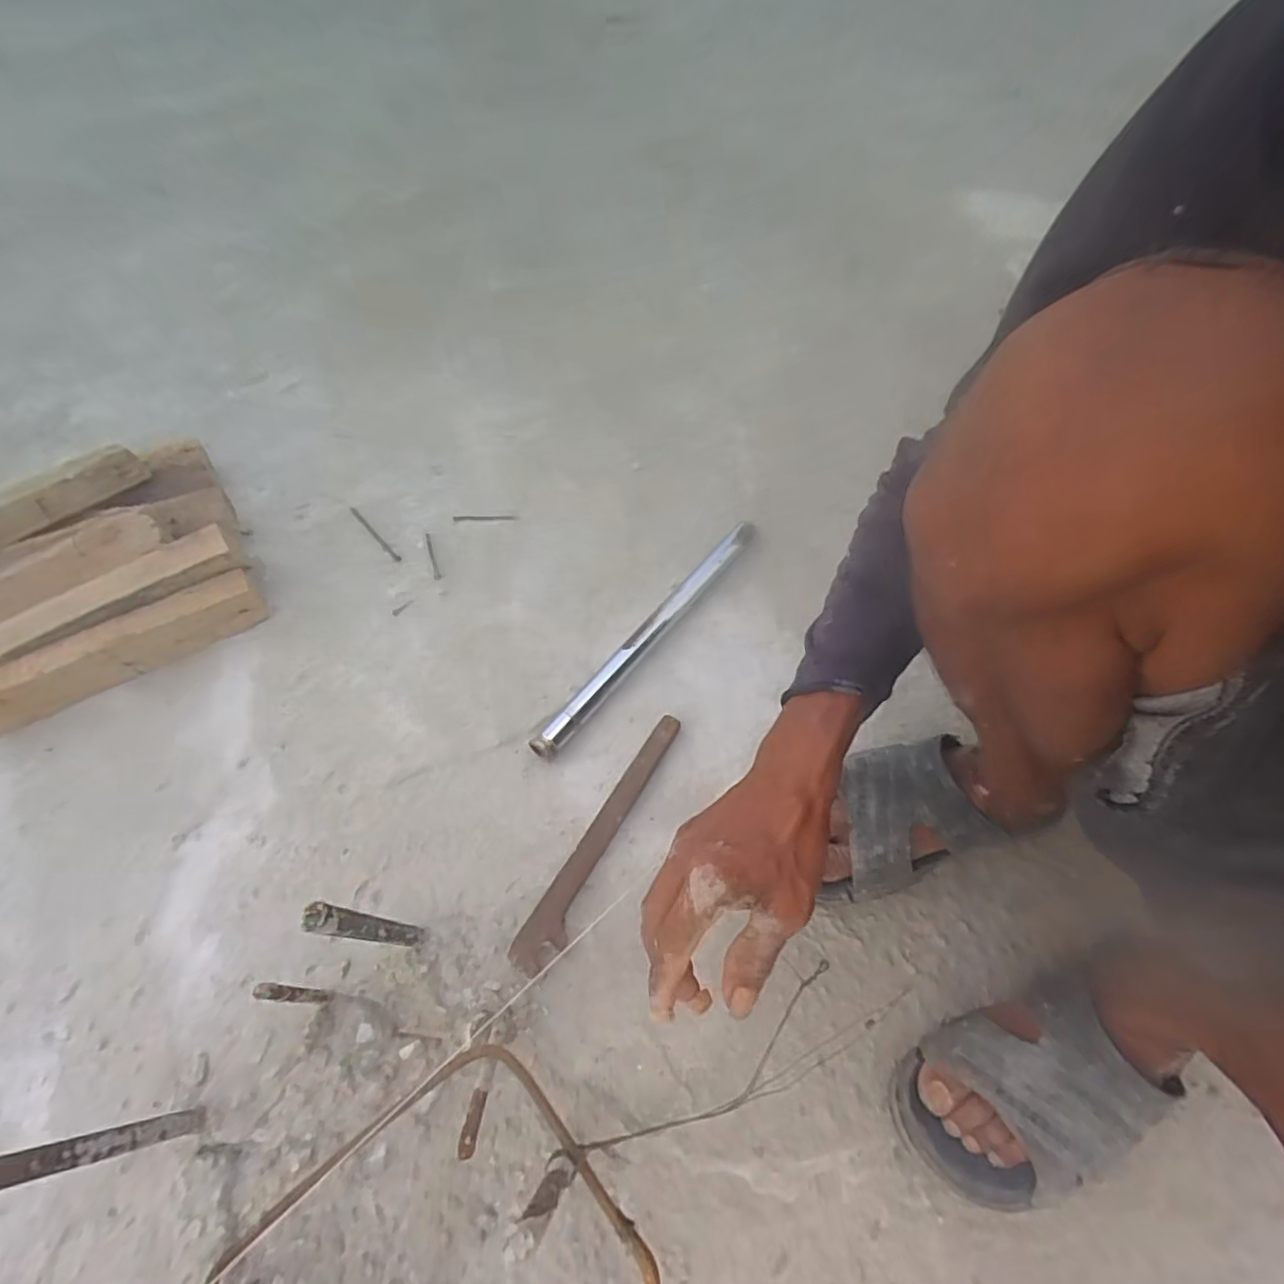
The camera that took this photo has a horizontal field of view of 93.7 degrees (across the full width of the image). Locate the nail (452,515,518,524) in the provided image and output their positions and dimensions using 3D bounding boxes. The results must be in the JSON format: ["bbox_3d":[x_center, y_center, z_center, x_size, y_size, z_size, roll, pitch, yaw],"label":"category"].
[{"bbox_3d":[-0.187,-0.148,0.719,0.074,0.004,0.010,-5,58,-4],"label":"nail"}]

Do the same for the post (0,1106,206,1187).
[{"bbox_3d":[-0.298,0.271,0.320,0.013,0.238,0.017,-3,58,-3],"label":"post"}]

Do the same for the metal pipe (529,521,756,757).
[{"bbox_3d":[0.015,-0.010,0.620,0.026,0.027,0.341,35,63,19],"label":"metal pipe"}]

